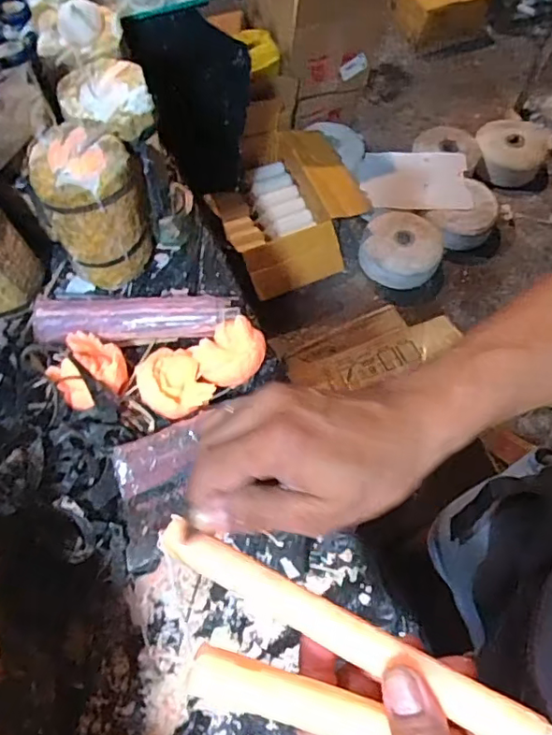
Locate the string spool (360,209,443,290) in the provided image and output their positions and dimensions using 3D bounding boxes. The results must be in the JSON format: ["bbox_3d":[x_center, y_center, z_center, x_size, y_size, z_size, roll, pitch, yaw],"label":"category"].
[{"bbox_3d":[0.343,-0.324,1.518,0.204,0.066,0.198,1,65,-1],"label":"string spool"}]

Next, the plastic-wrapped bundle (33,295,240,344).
[{"bbox_3d":[-0.150,-0.055,0.596,0.208,0.031,0.045,-2,65,-2],"label":"plastic-wrapped bundle"}]

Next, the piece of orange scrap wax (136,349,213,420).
[{"bbox_3d":[-0.105,0.014,0.559,0.064,0.016,0.071,-30,69,-14],"label":"piece of orange scrap wax"}]

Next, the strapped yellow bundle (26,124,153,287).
[{"bbox_3d":[-0.185,-0.166,0.587,0.093,0.154,0.083,-15,66,-9],"label":"strapped yellow bundle"}]

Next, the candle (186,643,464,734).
[{"bbox_3d":[0.053,0.161,0.245,0.191,0.013,0.019,24,65,-10],"label":"candle"}]

